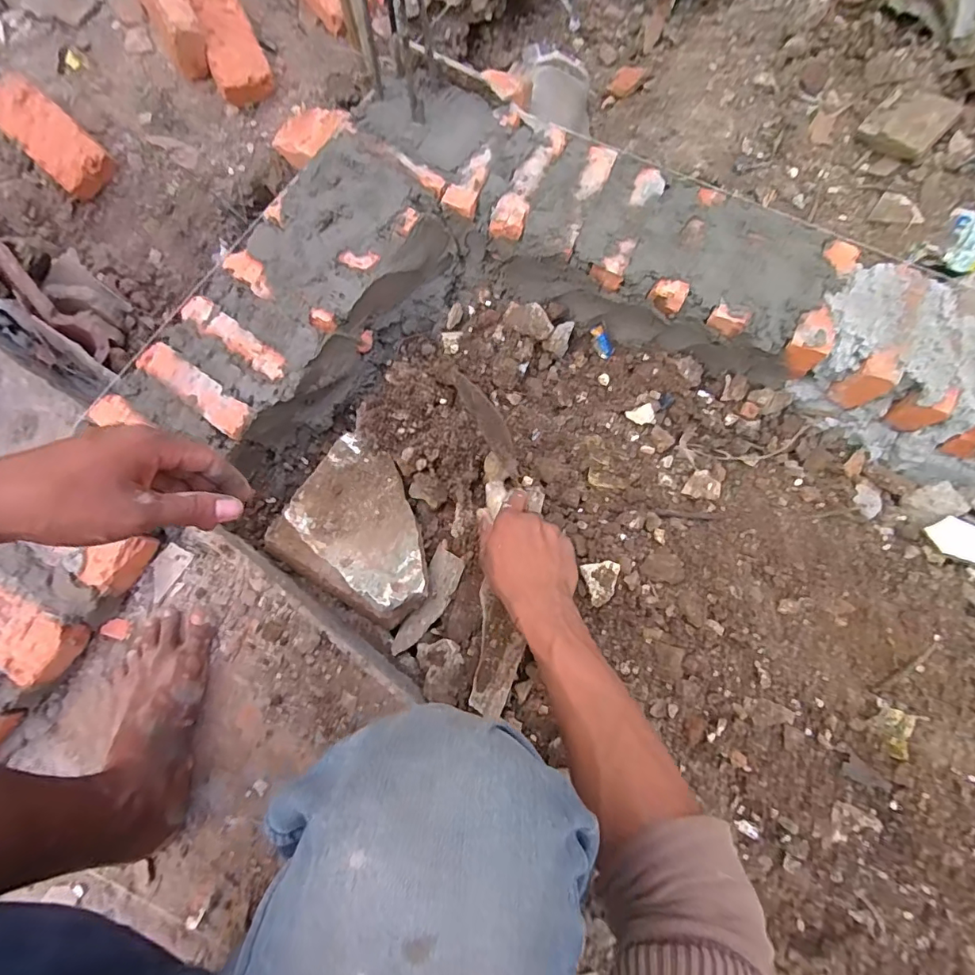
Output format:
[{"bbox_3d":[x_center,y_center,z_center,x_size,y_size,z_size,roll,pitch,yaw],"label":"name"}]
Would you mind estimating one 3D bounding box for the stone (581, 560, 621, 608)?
[{"bbox_3d":[0.139,0.113,0.601,0.043,0.014,0.049,-11,80,-1],"label":"stone"}]

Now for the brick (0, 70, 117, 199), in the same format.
[{"bbox_3d":[-0.621,-0.496,0.715,0.161,0.048,0.081,41,83,-12],"label":"brick"}]

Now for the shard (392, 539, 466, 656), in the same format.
[{"bbox_3d":[-0.075,0.148,0.654,0.049,0.010,0.145,18,75,23],"label":"shard"}]

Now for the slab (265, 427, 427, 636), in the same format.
[{"bbox_3d":[-0.151,0.058,0.651,0.209,0.050,0.179,34,62,1],"label":"slab"}]

